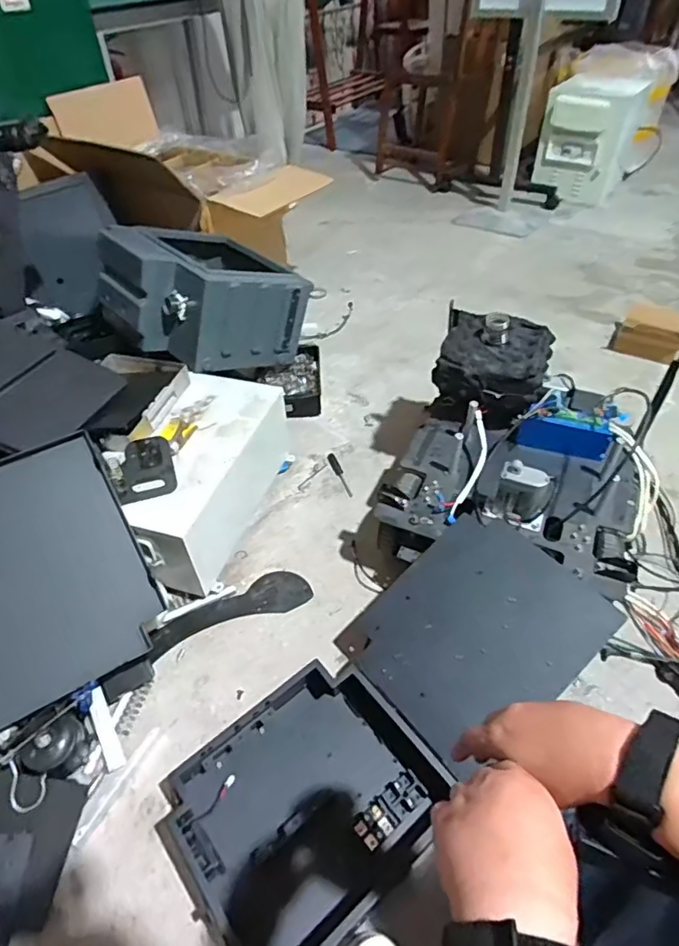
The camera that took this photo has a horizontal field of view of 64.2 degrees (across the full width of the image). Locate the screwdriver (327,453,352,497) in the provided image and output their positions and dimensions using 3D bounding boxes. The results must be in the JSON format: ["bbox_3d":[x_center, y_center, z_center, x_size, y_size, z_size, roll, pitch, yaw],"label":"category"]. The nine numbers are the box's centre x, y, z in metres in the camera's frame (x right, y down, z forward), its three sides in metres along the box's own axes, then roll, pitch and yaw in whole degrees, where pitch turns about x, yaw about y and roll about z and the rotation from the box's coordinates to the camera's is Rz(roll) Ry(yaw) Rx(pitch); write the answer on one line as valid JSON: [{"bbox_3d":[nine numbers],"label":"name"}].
[{"bbox_3d":[0.000,0.002,1.287,0.022,0.022,0.135,-16,47,-13],"label":"screwdriver"}]

